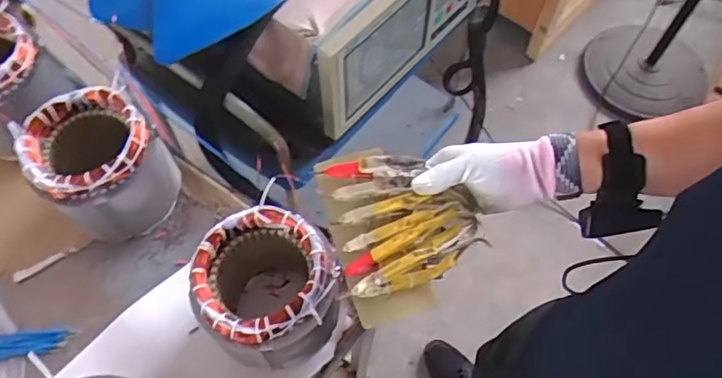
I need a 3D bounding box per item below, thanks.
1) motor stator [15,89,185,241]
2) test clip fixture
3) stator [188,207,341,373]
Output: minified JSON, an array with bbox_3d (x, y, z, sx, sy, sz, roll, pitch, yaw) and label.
[{"bbox_3d":[-0.326,-0.028,0.723,0.137,0.144,0.133,0,62,0],"label":"motor stator"},{"bbox_3d":[0.044,0.033,0.552,0.143,0.054,0.163,-9,62,-5],"label":"test clip fixture"},{"bbox_3d":[-0.104,0.118,0.649,0.148,0.161,0.144,-3,62,-2],"label":"stator"}]

